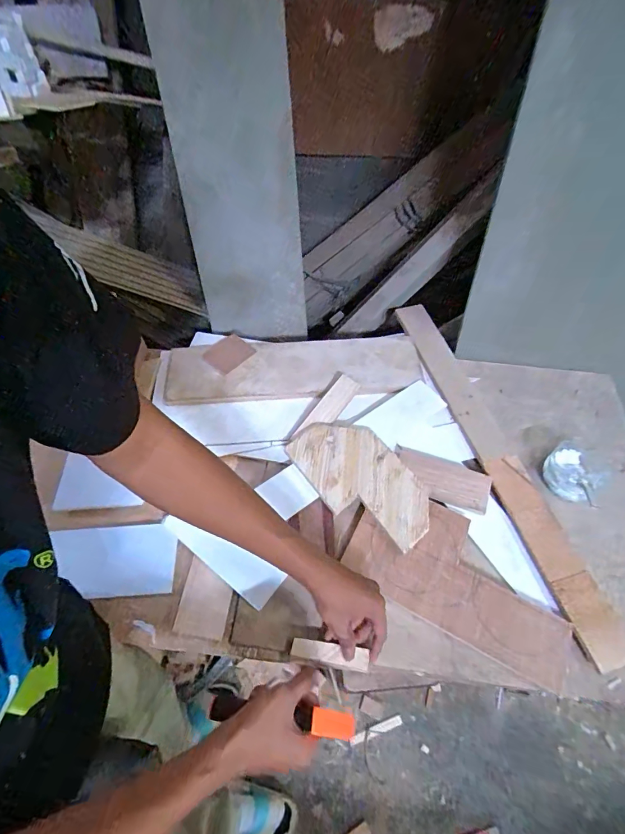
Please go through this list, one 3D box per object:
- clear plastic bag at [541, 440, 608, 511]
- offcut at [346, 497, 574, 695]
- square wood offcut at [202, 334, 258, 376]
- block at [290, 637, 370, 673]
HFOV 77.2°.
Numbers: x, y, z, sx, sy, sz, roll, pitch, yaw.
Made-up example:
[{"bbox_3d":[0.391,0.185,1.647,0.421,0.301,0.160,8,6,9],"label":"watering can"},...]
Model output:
[{"bbox_3d":[0.425,0.084,0.626,0.096,0.046,0.091,-37,63,-22],"label":"clear plastic bag"},{"bbox_3d":[0.206,0.221,0.557,0.301,0.010,0.155,26,60,17],"label":"offcut"},{"bbox_3d":[-0.167,-0.125,0.781,0.086,0.007,0.088,34,65,28],"label":"square wood offcut"},{"bbox_3d":[0.022,0.307,0.504,0.100,0.011,0.024,12,56,4],"label":"block"}]

